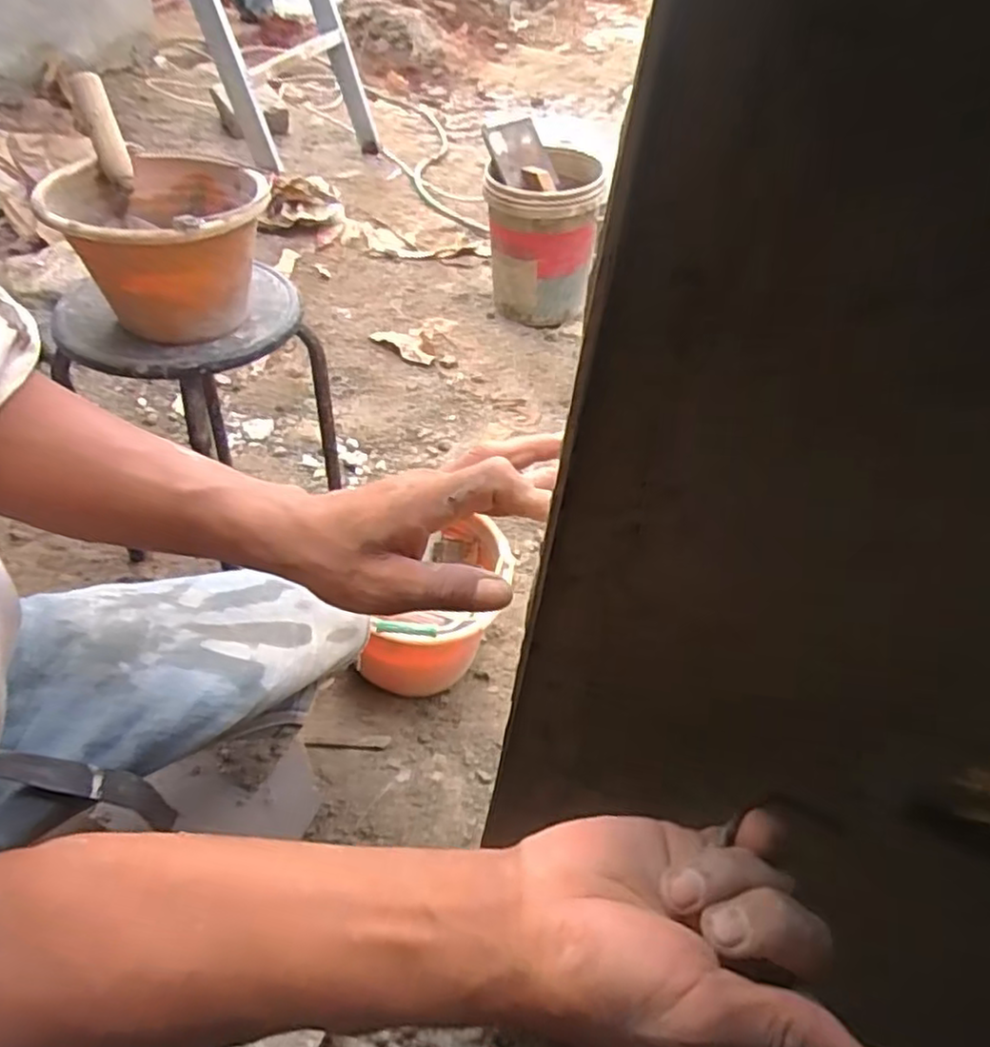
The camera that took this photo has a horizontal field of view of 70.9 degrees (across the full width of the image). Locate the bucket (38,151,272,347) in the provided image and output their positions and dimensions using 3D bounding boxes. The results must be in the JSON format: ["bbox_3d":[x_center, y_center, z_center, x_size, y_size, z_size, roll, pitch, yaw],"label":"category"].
[{"bbox_3d":[-0.402,-0.344,0.864,0.229,0.156,0.253,-12,52,-17],"label":"bucket"}]

